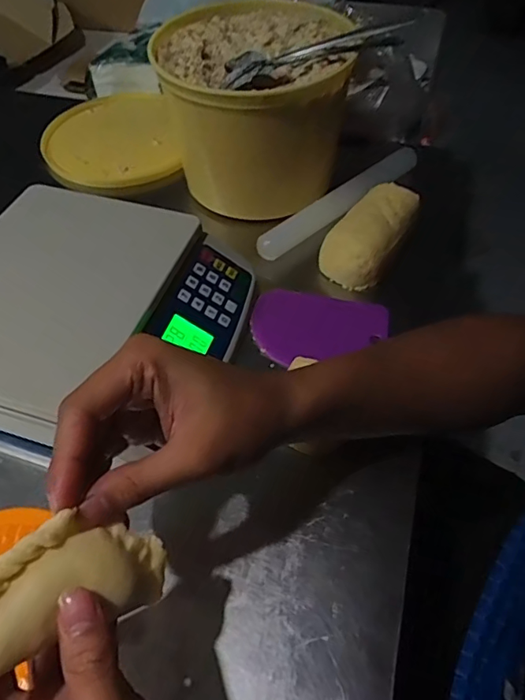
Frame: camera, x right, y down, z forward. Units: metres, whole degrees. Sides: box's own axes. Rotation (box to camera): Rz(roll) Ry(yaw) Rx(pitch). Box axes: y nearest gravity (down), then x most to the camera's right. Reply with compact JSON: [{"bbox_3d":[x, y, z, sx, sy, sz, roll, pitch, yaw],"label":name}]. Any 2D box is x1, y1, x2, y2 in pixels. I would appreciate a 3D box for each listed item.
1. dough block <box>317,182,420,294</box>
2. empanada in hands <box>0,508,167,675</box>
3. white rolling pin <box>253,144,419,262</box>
[{"bbox_3d":[0.099,-0.114,0.480,0.057,0.036,0.114,26,70,25],"label":"dough block"},{"bbox_3d":[-0.083,0.101,0.218,0.089,0.027,0.053,-30,85,-45],"label":"empanada in hands"},{"bbox_3d":[0.087,-0.154,0.524,0.219,0.021,0.031,-34,59,-23],"label":"white rolling pin"}]

